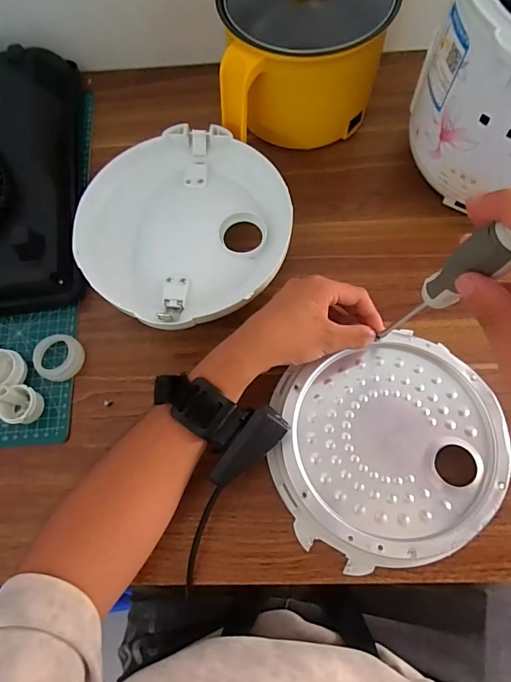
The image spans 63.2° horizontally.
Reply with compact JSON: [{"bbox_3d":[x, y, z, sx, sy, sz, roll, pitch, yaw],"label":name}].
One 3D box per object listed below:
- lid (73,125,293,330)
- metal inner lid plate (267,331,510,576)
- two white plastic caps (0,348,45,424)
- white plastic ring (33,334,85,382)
[{"bbox_3d":[-0.064,-0.106,0.420,0.194,0.064,0.198,-1,69,2],"label":"lid"},{"bbox_3d":[0.110,0.088,0.352,0.187,0.025,0.172,-1,69,2],"label":"metal inner lid plate"},{"bbox_3d":[-0.229,0.043,0.386,0.039,0.030,0.076,-31,71,-9],"label":"two white plastic caps"},{"bbox_3d":[-0.193,0.015,0.405,0.046,0.020,0.043,-1,69,2],"label":"white plastic ring"}]

